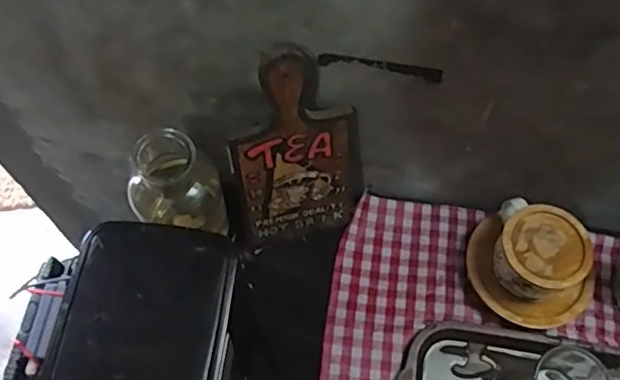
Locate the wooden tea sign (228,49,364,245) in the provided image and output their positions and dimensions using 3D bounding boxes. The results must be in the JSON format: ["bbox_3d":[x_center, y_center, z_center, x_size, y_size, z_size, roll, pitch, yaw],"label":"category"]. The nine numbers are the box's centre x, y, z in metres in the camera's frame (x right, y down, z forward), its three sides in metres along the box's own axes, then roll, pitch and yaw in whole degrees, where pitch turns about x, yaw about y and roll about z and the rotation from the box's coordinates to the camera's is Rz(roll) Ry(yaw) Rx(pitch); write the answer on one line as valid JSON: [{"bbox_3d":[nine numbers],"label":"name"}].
[{"bbox_3d":[-0.012,-0.046,0.684,0.165,0.280,0.031,-10,49,-10],"label":"wooden tea sign"}]

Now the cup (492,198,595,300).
[{"bbox_3d":[0.265,0.084,0.711,0.102,0.093,0.104,1,63,-2],"label":"cup"}]

